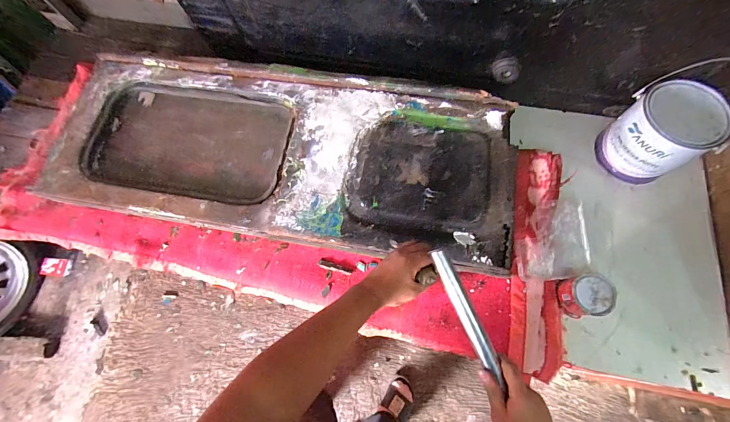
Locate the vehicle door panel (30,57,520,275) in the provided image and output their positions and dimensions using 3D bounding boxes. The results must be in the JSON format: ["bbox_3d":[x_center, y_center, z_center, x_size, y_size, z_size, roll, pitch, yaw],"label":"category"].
[{"bbox_3d":[-0.190,-0.135,0.675,0.973,0.050,0.372,9,69,5],"label":"vehicle door panel"}]

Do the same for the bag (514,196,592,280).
[{"bbox_3d":[0.376,0.055,0.637,0.161,0.032,0.156,-5,69,0],"label":"bag"}]

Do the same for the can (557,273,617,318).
[{"bbox_3d":[0.405,0.154,0.583,0.073,0.060,0.073,-13,69,-3],"label":"can"}]

